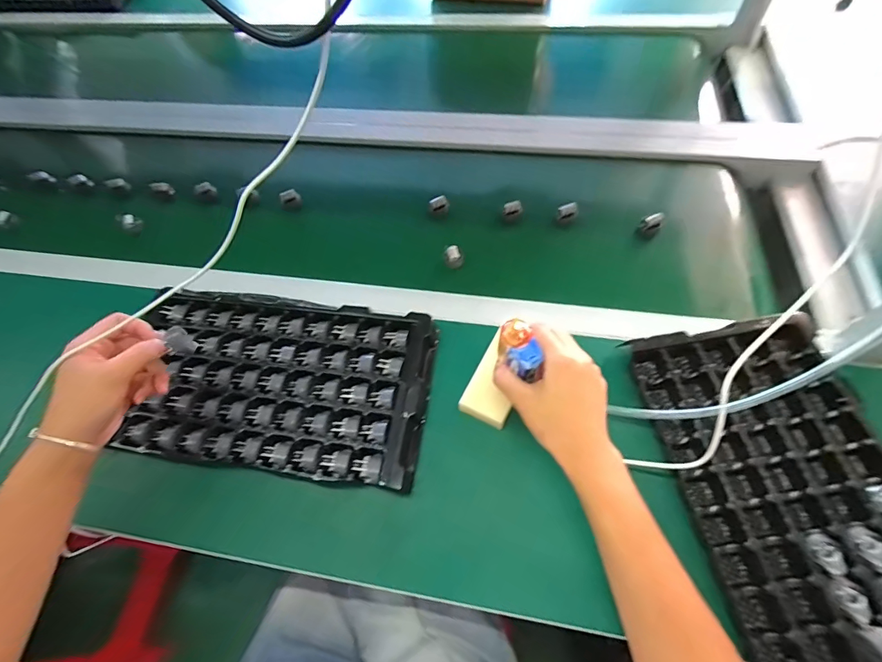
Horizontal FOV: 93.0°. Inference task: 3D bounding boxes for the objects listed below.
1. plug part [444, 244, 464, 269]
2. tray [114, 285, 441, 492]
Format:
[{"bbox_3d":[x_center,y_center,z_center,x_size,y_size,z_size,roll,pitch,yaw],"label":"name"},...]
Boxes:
[{"bbox_3d":[0.018,-0.103,0.576,0.025,0.028,0.027,-1,61,4],"label":"plug part"},{"bbox_3d":[-0.188,0.055,0.482,0.342,0.026,0.198,6,61,8],"label":"tray"}]

